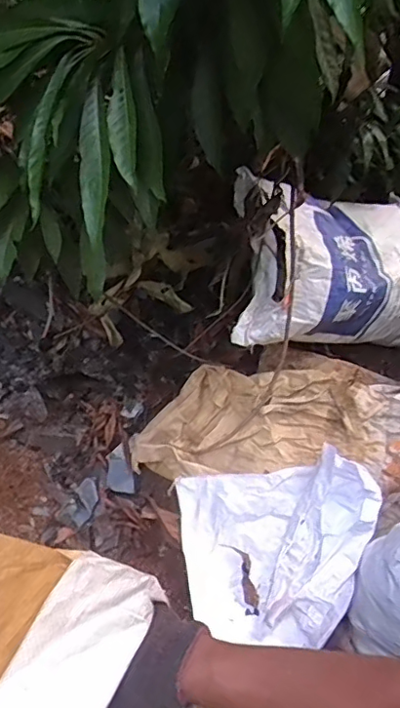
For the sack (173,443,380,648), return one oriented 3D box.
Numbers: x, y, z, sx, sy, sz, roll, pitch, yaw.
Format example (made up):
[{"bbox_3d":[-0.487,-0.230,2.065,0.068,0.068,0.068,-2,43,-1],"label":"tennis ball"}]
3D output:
[{"bbox_3d":[0.195,0.451,1.320,0.484,0.070,0.402,-18,60,10],"label":"sack"}]

